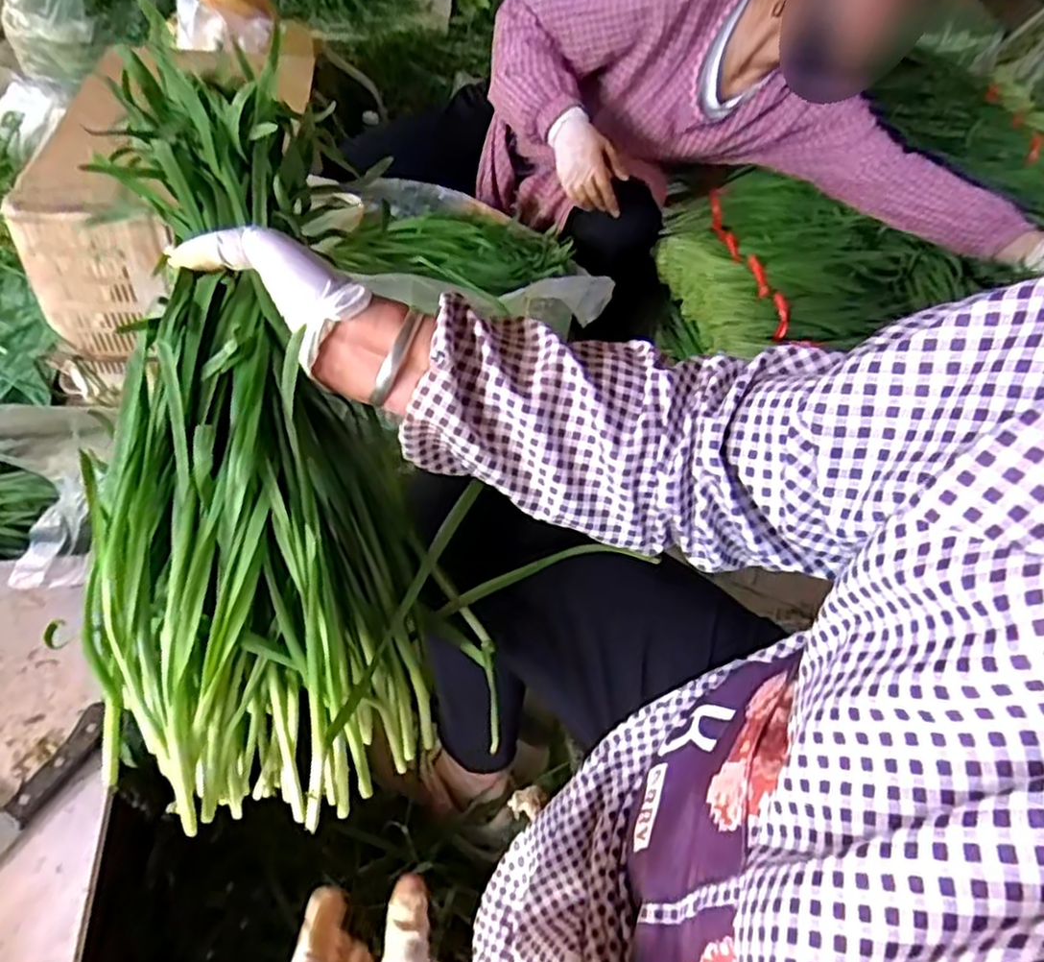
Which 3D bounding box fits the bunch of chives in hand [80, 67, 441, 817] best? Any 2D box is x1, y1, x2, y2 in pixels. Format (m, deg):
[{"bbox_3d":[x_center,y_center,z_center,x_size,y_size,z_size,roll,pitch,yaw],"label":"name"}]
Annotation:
[{"bbox_3d":[-0.151,-0.012,0.401,0.183,0.075,0.401,-8,96,-13],"label":"bunch of chives in hand"}]

